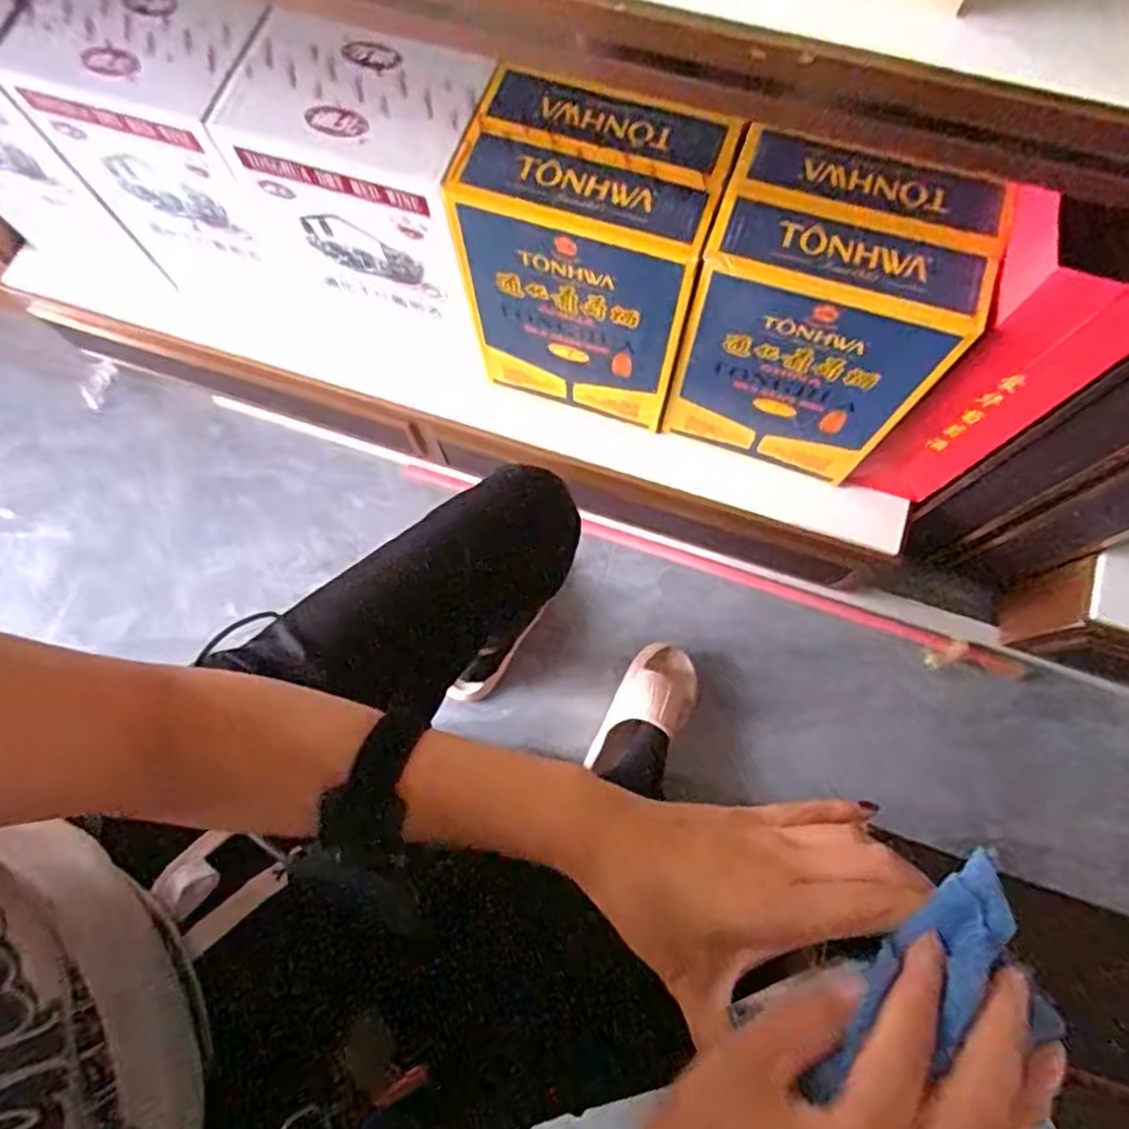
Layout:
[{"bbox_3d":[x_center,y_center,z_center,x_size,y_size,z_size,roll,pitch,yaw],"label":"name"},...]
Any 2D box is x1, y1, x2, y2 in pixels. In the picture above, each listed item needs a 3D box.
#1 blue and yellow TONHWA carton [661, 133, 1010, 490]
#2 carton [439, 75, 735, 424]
[{"bbox_3d":[0.259,-0.251,0.731,0.239,0.307,0.151,18,77,6],"label":"blue and yellow TONHWA carton"},{"bbox_3d":[0.023,-0.314,0.750,0.238,0.307,0.142,15,76,5],"label":"carton"}]

